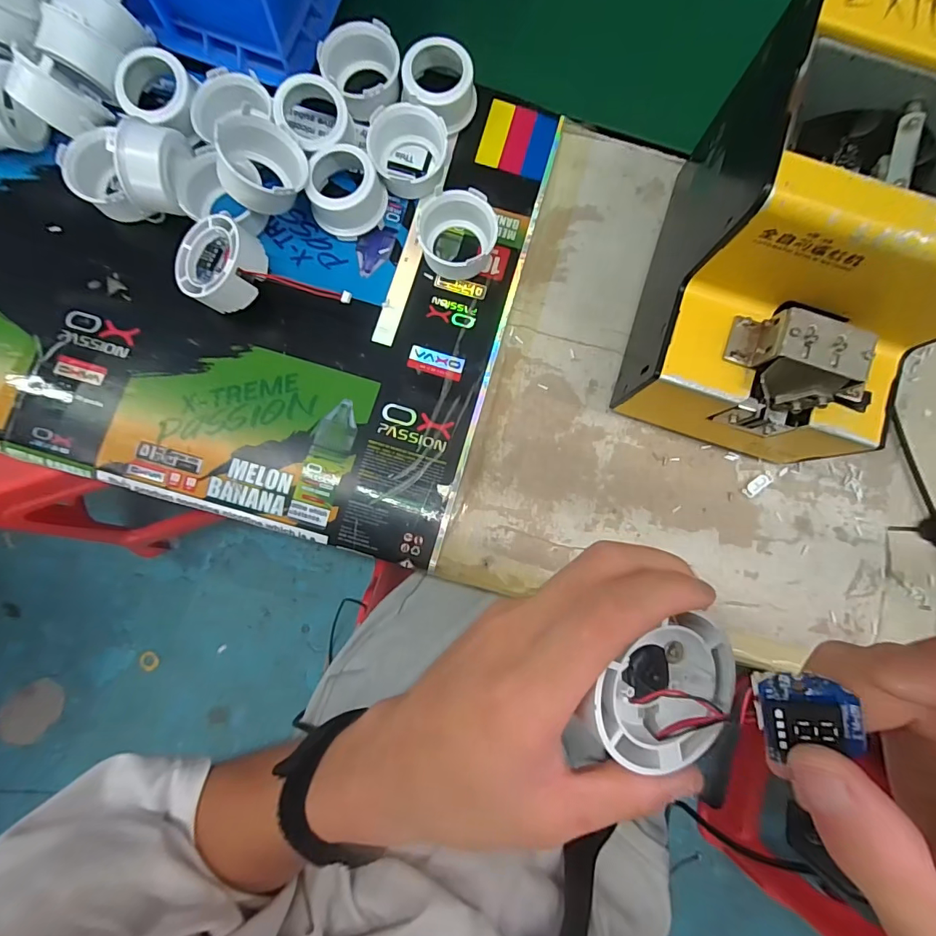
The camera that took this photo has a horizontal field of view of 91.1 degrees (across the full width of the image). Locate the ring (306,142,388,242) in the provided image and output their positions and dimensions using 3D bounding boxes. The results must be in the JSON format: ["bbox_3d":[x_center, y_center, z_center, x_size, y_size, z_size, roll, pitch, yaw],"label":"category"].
[{"bbox_3d":[-0.082,-0.189,0.316,0.047,0.036,0.048,0,81,-3],"label":"ring"}]

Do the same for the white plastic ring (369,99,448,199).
[{"bbox_3d":[-0.041,-0.224,0.320,0.053,0.030,0.054,0,81,-3],"label":"white plastic ring"}]

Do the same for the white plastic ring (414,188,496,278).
[{"bbox_3d":[-0.008,-0.161,0.318,0.050,0.029,0.046,0,81,-3],"label":"white plastic ring"}]

